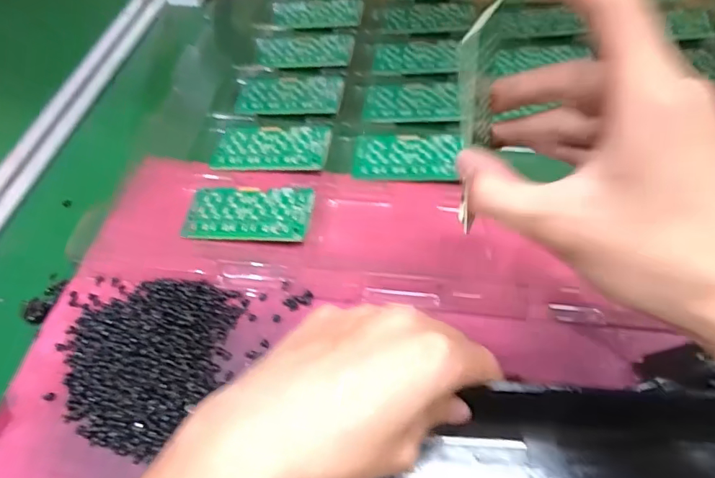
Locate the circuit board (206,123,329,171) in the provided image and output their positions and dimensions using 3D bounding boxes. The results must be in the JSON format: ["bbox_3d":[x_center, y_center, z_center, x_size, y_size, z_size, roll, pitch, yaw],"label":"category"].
[{"bbox_3d":[-0.070,-0.076,0.410,0.093,0.004,0.050,4,56,10],"label":"circuit board"}]

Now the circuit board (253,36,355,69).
[{"bbox_3d":[-0.054,-0.186,0.490,0.099,0.006,0.046,5,56,5],"label":"circuit board"}]

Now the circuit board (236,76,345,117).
[{"bbox_3d":[-0.061,-0.130,0.449,0.093,0.004,0.056,4,56,5],"label":"circuit board"}]

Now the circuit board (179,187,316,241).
[{"bbox_3d":[-0.080,-0.018,0.363,0.092,0.005,0.051,4,56,5],"label":"circuit board"}]

